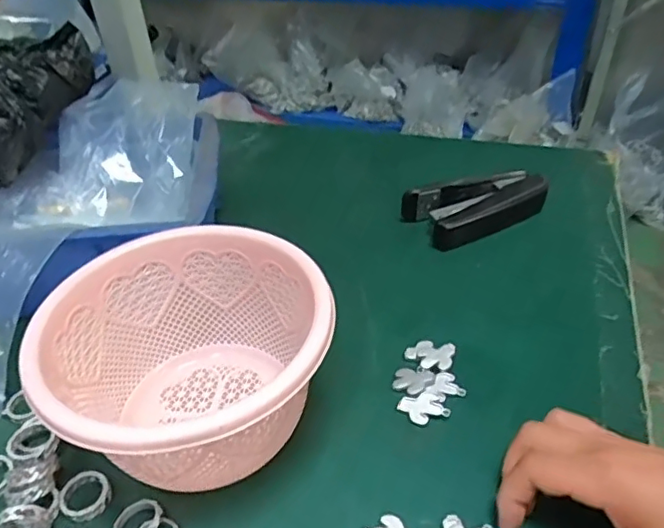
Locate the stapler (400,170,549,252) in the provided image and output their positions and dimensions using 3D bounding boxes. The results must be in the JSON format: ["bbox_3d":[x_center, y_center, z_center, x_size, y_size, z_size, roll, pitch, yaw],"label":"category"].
[{"bbox_3d":[0.121,-0.050,0.490,0.112,0.029,0.054,-19,42,-19],"label":"stapler"}]

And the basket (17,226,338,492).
[{"bbox_3d":[-0.077,0.058,0.319,0.136,0.089,0.142,-1,39,1],"label":"basket"}]

